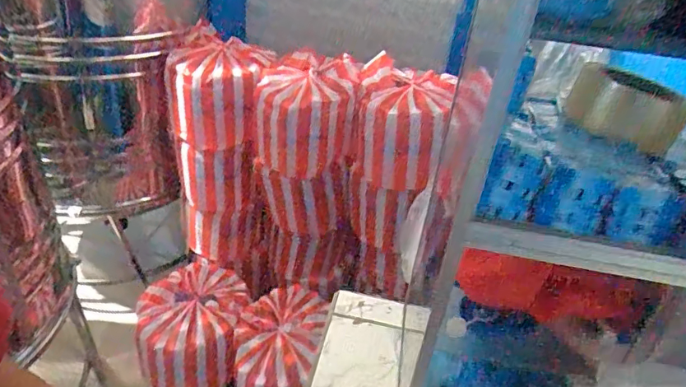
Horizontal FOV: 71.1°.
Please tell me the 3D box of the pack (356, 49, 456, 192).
[{"bbox_3d":[0.153,-0.173,1.305,0.234,0.296,0.182,10,32,6],"label":"pack"}]

